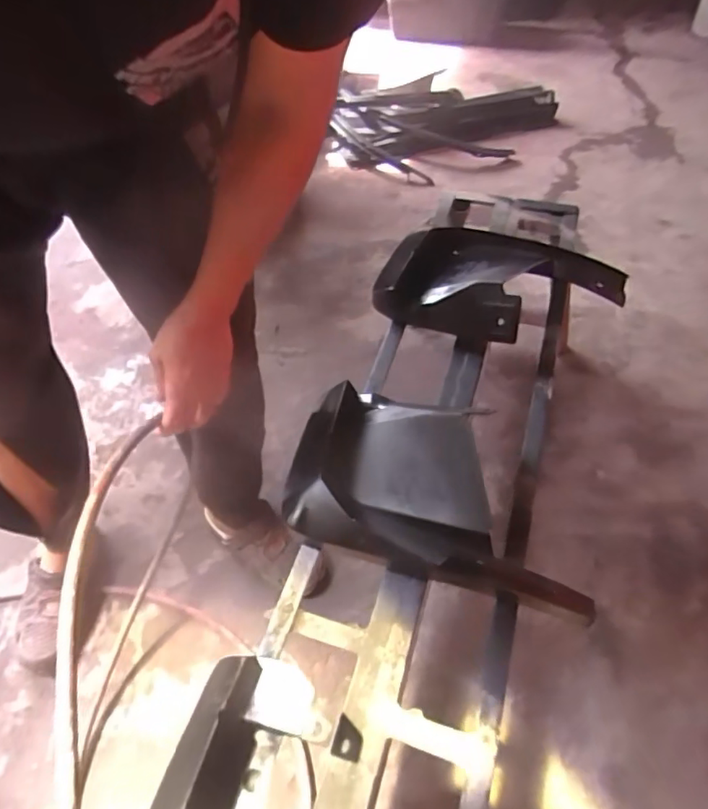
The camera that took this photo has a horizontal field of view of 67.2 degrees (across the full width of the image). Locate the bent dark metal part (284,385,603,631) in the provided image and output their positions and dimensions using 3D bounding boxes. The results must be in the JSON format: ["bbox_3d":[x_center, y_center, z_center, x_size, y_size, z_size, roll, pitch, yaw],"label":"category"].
[{"bbox_3d":[0.110,0.099,0.686,0.392,0.094,0.228,13,52,10],"label":"bent dark metal part"}]

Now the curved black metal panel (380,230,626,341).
[{"bbox_3d":[0.246,-0.208,0.892,0.375,0.070,0.261,22,54,17],"label":"curved black metal panel"}]

